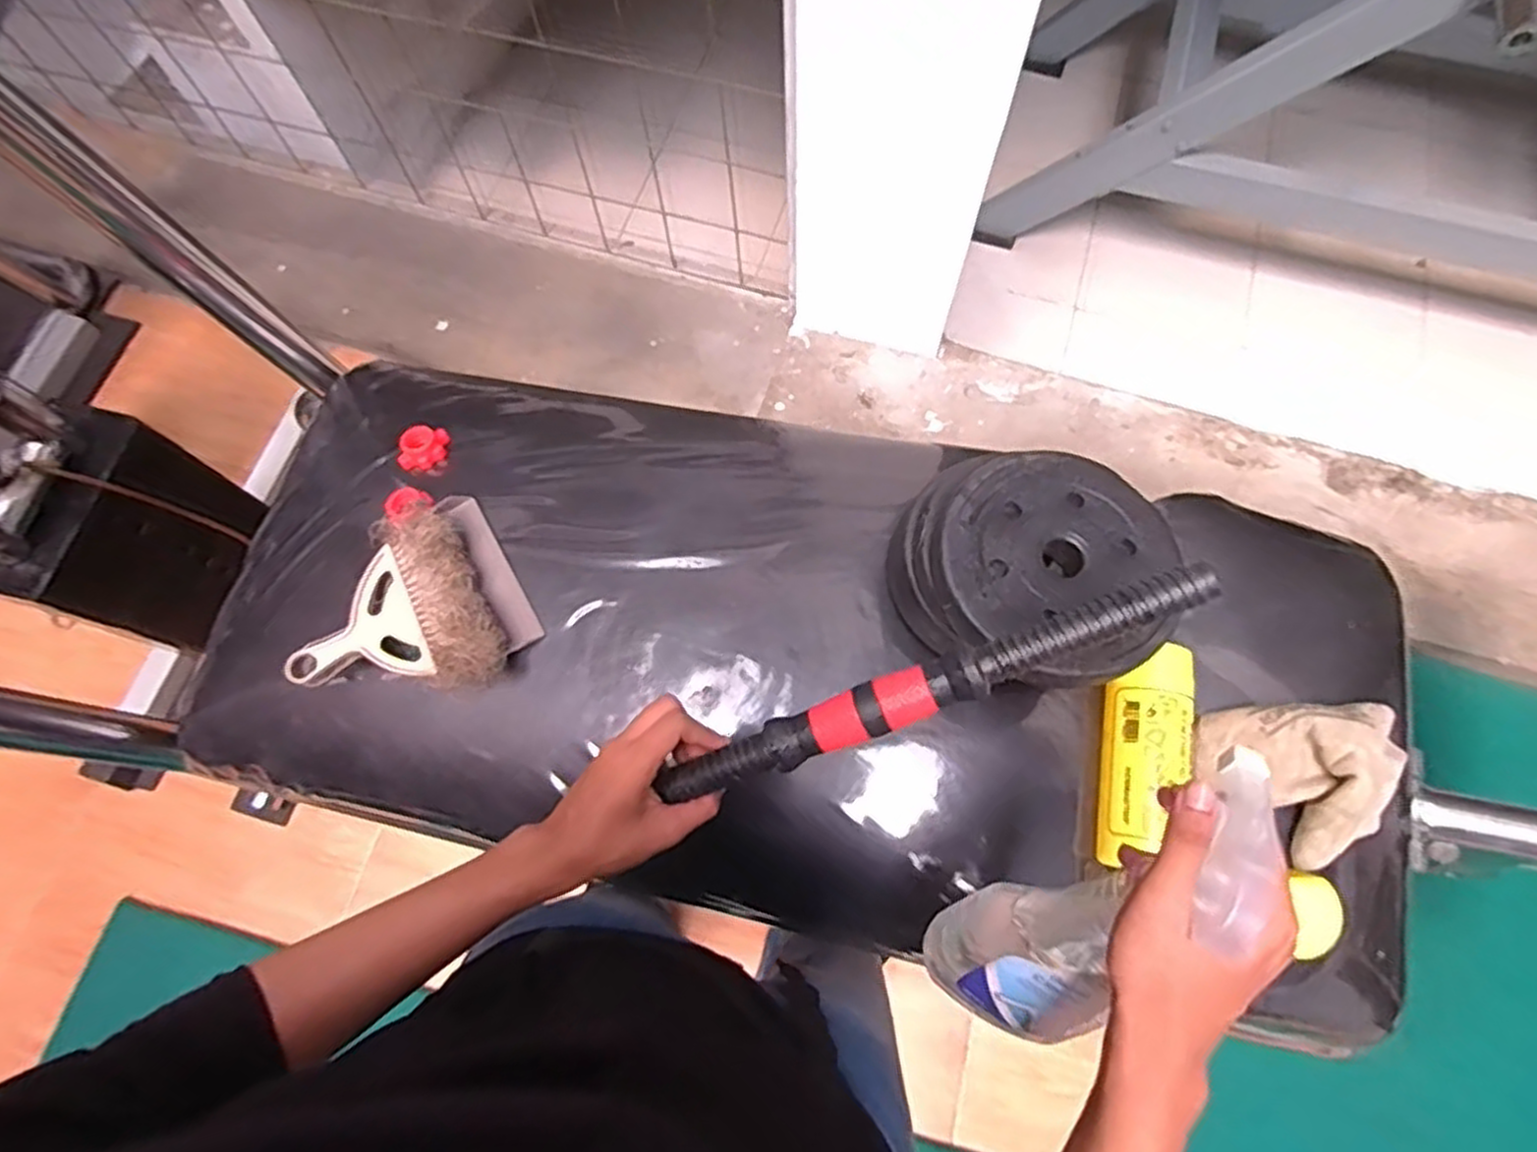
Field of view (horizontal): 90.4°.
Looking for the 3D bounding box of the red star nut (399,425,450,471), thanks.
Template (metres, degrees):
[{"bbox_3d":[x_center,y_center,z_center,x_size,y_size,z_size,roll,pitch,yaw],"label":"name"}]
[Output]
[{"bbox_3d":[-0.344,-0.128,0.759,0.040,0.025,0.042,-5,71,-1],"label":"red star nut"}]

